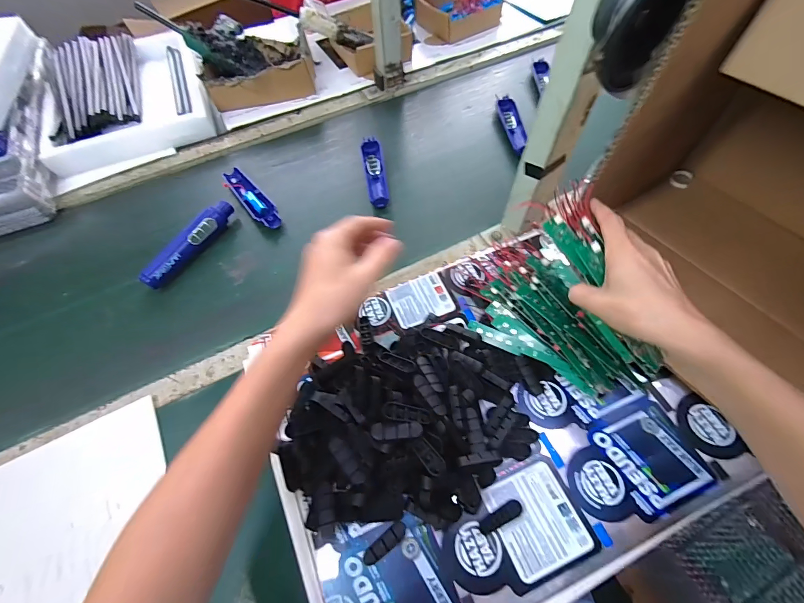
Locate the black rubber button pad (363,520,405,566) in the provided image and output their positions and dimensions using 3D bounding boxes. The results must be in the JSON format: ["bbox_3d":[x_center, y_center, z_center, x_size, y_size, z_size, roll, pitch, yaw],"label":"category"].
[{"bbox_3d":[-0.017,0.238,0.349,0.048,0.010,0.014,-37,65,-18],"label":"black rubber button pad"}]

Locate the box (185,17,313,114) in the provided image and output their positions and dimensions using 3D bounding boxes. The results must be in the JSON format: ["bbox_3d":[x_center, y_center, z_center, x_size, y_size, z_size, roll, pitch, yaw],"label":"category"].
[{"bbox_3d":[-0.305,-0.509,0.742,0.222,0.099,0.221,-17,60,-8],"label":"box"}]

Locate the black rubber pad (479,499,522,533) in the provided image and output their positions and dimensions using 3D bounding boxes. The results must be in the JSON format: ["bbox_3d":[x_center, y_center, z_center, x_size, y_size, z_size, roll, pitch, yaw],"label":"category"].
[{"bbox_3d":[0.099,0.216,0.355,0.046,0.010,0.013,-26,62,-12],"label":"black rubber pad"}]

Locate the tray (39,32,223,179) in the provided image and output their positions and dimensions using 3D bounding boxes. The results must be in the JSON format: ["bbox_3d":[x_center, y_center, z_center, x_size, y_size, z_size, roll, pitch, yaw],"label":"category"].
[{"bbox_3d":[-0.567,-0.431,0.734,0.297,0.064,0.396,-24,62,-11],"label":"tray"}]

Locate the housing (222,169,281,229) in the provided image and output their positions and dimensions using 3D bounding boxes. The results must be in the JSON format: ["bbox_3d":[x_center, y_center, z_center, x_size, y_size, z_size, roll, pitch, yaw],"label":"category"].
[{"bbox_3d":[-0.257,-0.177,0.603,0.039,0.013,0.162,-38,65,-18],"label":"housing"}]

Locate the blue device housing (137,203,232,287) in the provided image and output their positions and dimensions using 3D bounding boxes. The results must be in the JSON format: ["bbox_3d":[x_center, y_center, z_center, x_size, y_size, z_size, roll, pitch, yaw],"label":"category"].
[{"bbox_3d":[-0.326,-0.090,0.550,0.027,0.034,0.172,26,64,16],"label":"blue device housing"}]

